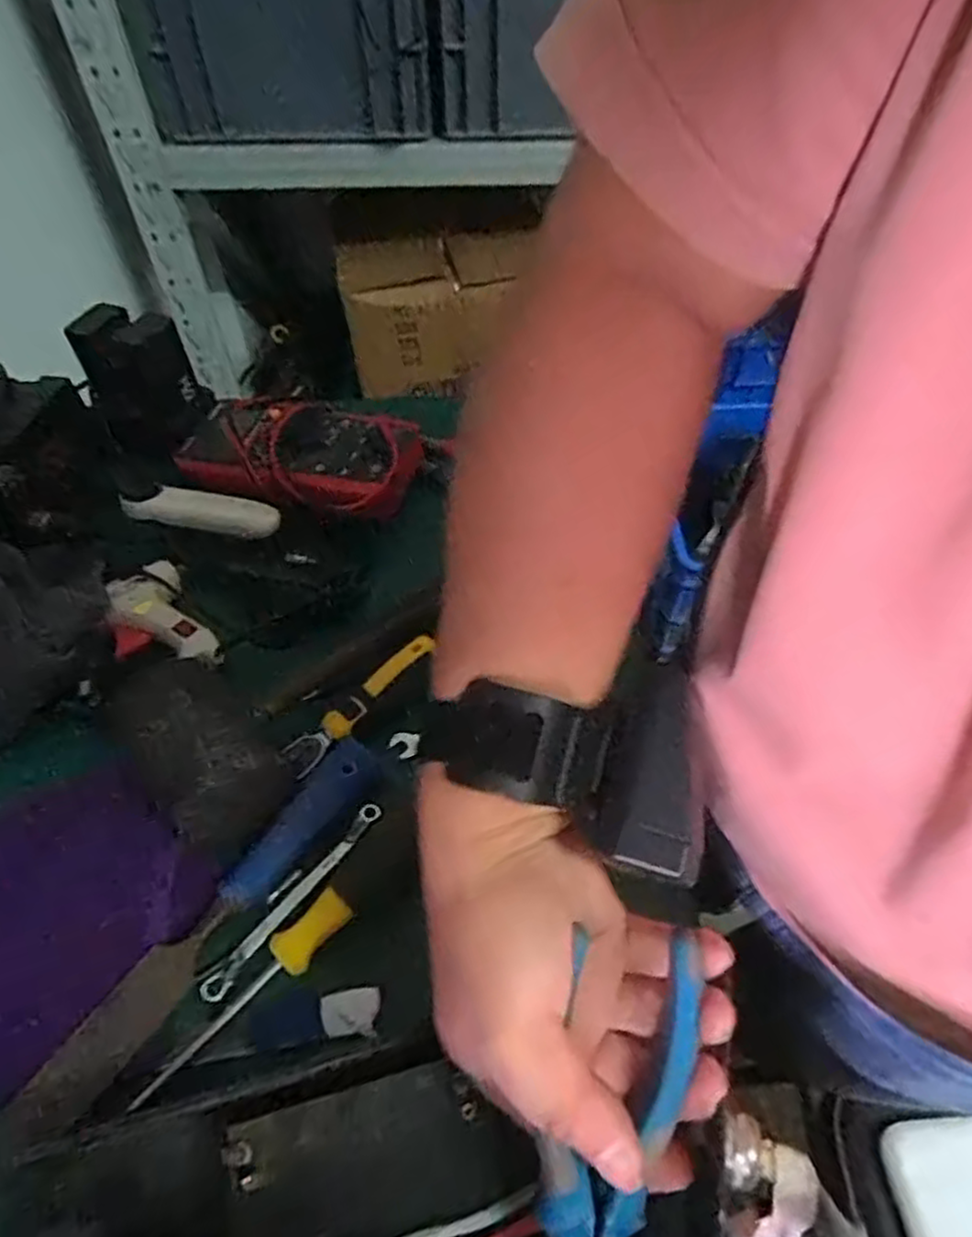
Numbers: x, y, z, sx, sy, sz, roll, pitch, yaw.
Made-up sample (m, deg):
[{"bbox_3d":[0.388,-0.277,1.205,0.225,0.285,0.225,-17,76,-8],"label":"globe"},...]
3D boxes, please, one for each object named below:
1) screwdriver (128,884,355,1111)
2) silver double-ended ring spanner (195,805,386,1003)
[{"bbox_3d":[-0.115,0.181,0.343,0.021,0.016,0.119,36,61,25],"label":"screwdriver"},{"bbox_3d":[-0.101,0.147,0.382,0.010,0.006,0.123,31,59,22],"label":"silver double-ended ring spanner"}]

